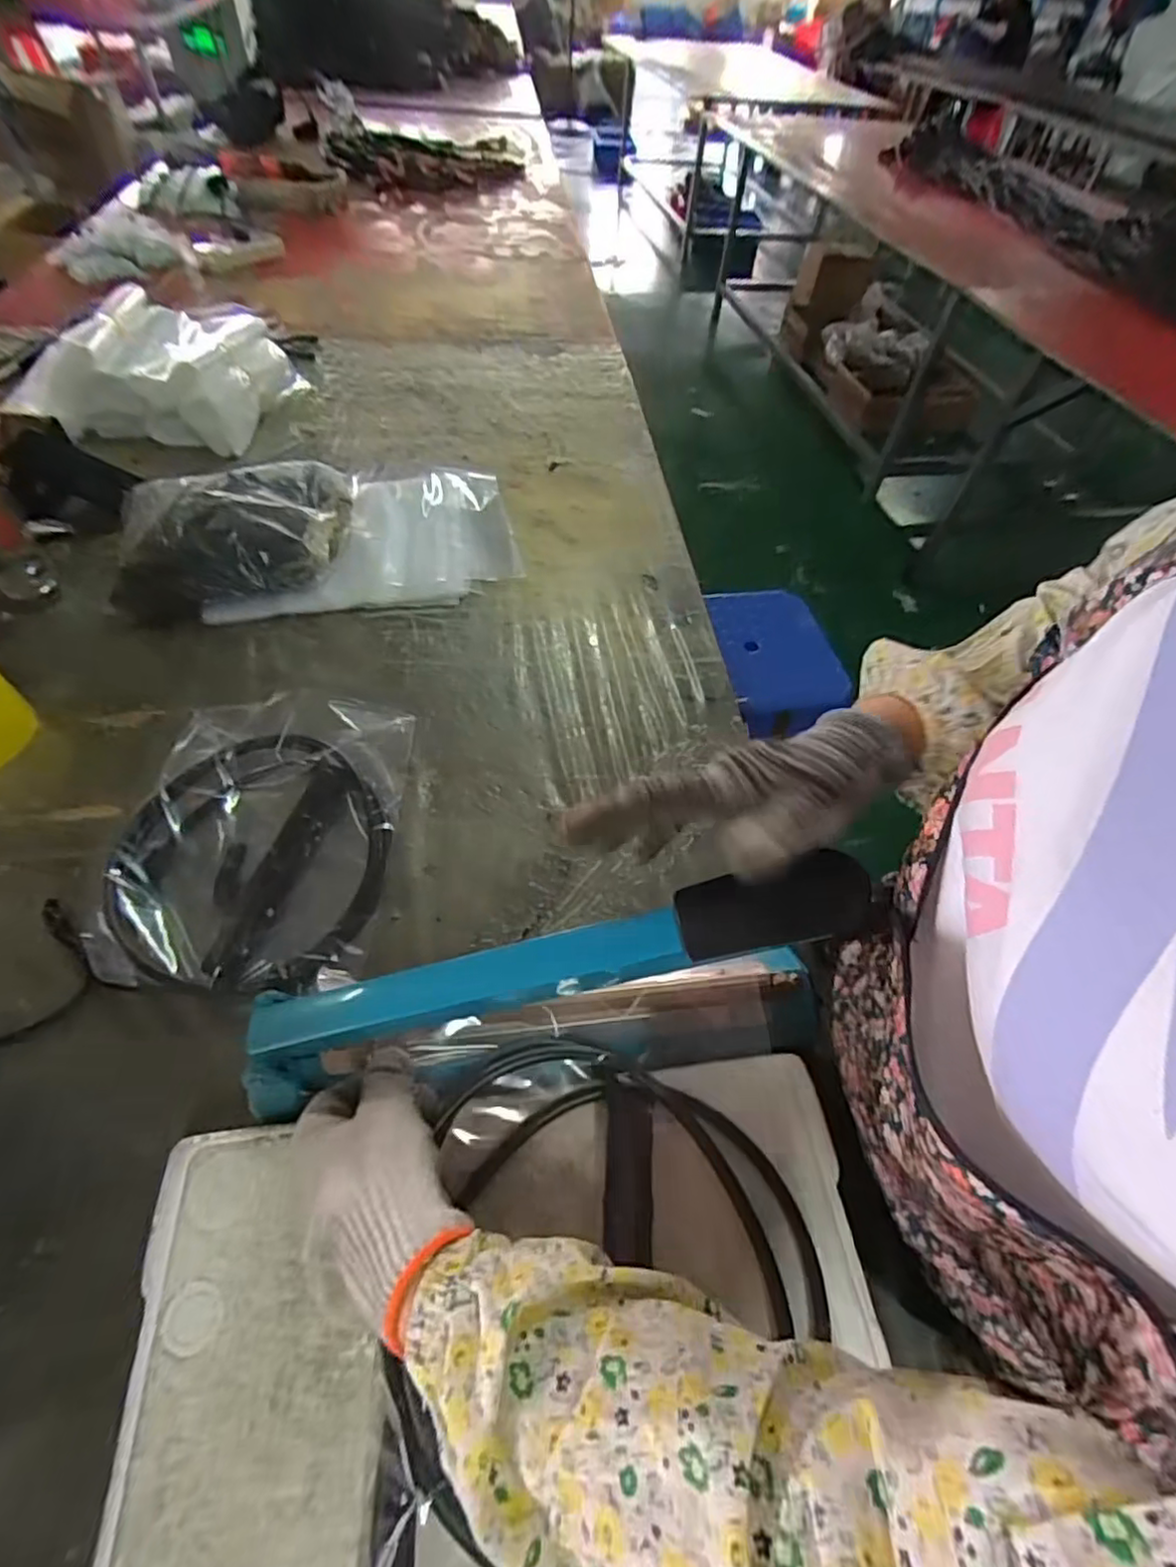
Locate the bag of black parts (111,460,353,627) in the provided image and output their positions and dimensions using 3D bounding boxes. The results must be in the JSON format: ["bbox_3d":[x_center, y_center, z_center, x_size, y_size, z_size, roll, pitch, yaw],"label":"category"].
[{"bbox_3d":[-0.431,-0.303,0.773,0.264,0.082,0.203,-11,56,-12],"label":"bag of black parts"}]

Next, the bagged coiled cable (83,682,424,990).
[{"bbox_3d":[-0.292,0.040,0.564,0.224,0.035,0.286,1,54,-3],"label":"bagged coiled cable"}]

